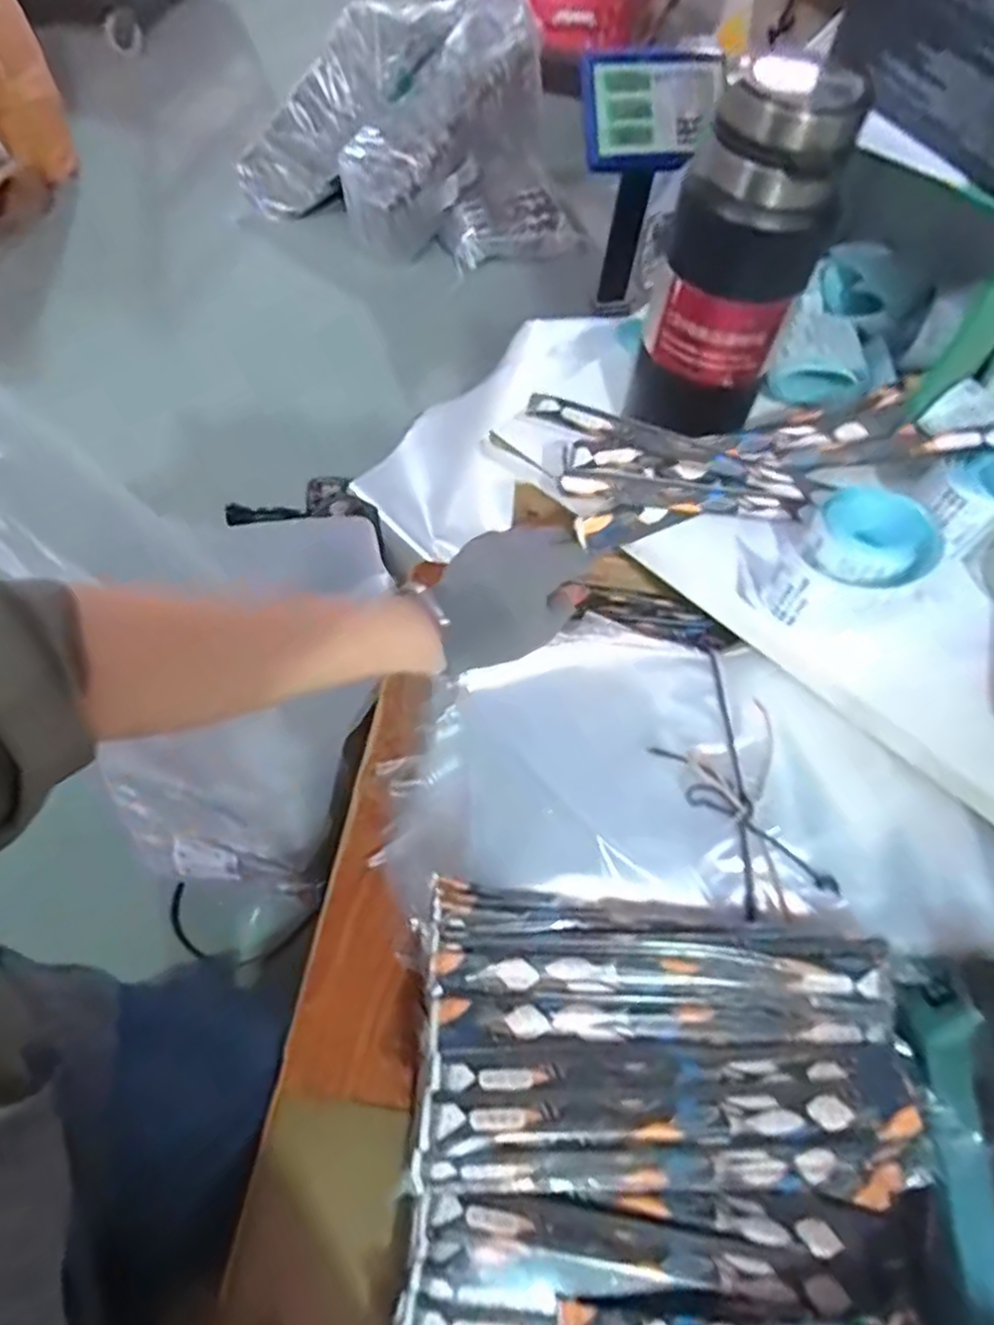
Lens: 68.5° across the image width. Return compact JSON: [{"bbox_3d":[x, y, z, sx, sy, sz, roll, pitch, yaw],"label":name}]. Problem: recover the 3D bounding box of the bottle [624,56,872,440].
[{"bbox_3d":[0.124,-0.202,0.407,0.080,0.193,0.079,19,60,8],"label":"bottle"}]

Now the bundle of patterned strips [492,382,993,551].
[{"bbox_3d":[0.157,-0.131,0.461,0.264,0.066,0.076,-8,61,-3],"label":"bundle of patterned strips"}]

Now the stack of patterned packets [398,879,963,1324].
[{"bbox_3d":[0.085,0.288,0.329,0.253,0.039,0.332,5,68,-1],"label":"stack of patterned packets"}]

